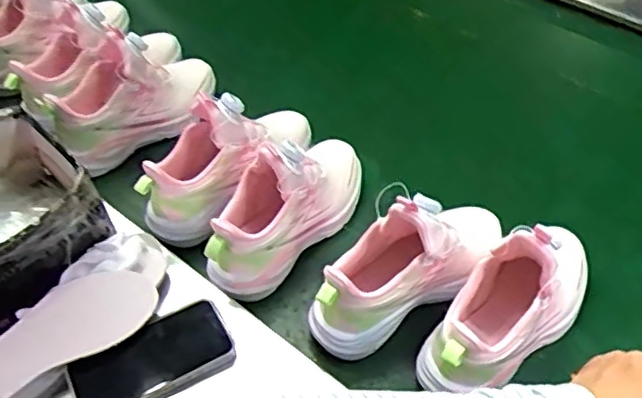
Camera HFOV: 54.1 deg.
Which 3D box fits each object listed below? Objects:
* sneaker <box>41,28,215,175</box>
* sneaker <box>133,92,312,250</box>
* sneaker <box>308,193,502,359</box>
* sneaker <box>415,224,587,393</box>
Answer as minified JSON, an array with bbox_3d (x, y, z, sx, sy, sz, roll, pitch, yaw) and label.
[{"bbox_3d":[-0.239,-0.139,0.833,0.235,0.134,0.092,-36,55,-28],"label":"sneaker"},{"bbox_3d":[-0.111,-0.064,0.743,0.072,0.122,0.240,30,55,27],"label":"sneaker"},{"bbox_3d":[0.094,0.052,0.648,0.243,0.123,0.074,-30,52,-23],"label":"sneaker"},{"bbox_3d":[0.199,0.091,0.620,0.241,0.135,0.078,-30,52,-24],"label":"sneaker"}]

